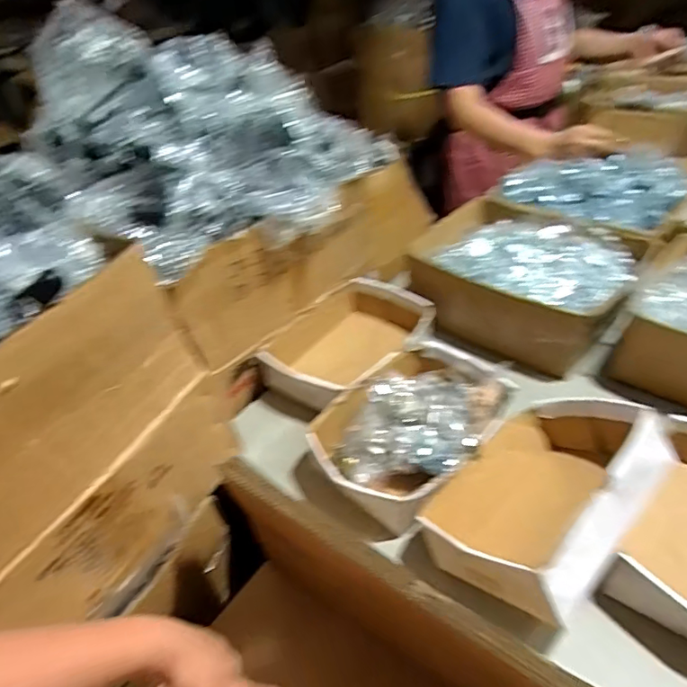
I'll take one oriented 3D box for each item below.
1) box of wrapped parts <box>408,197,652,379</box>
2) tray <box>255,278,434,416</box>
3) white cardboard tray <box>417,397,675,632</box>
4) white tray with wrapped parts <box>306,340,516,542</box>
[{"bbox_3d":[0.296,-0.105,0.897,0.328,0.118,0.269,24,48,33],"label":"box of wrapped parts"},{"bbox_3d":[0.015,0.006,0.846,0.193,0.077,0.271,22,47,31],"label":"tray"},{"bbox_3d":[0.219,0.151,0.583,0.253,0.149,0.186,-33,45,-28],"label":"white cardboard tray"},{"bbox_3d":[0.092,0.114,0.704,0.267,0.082,0.195,-28,43,-25],"label":"white tray with wrapped parts"}]

